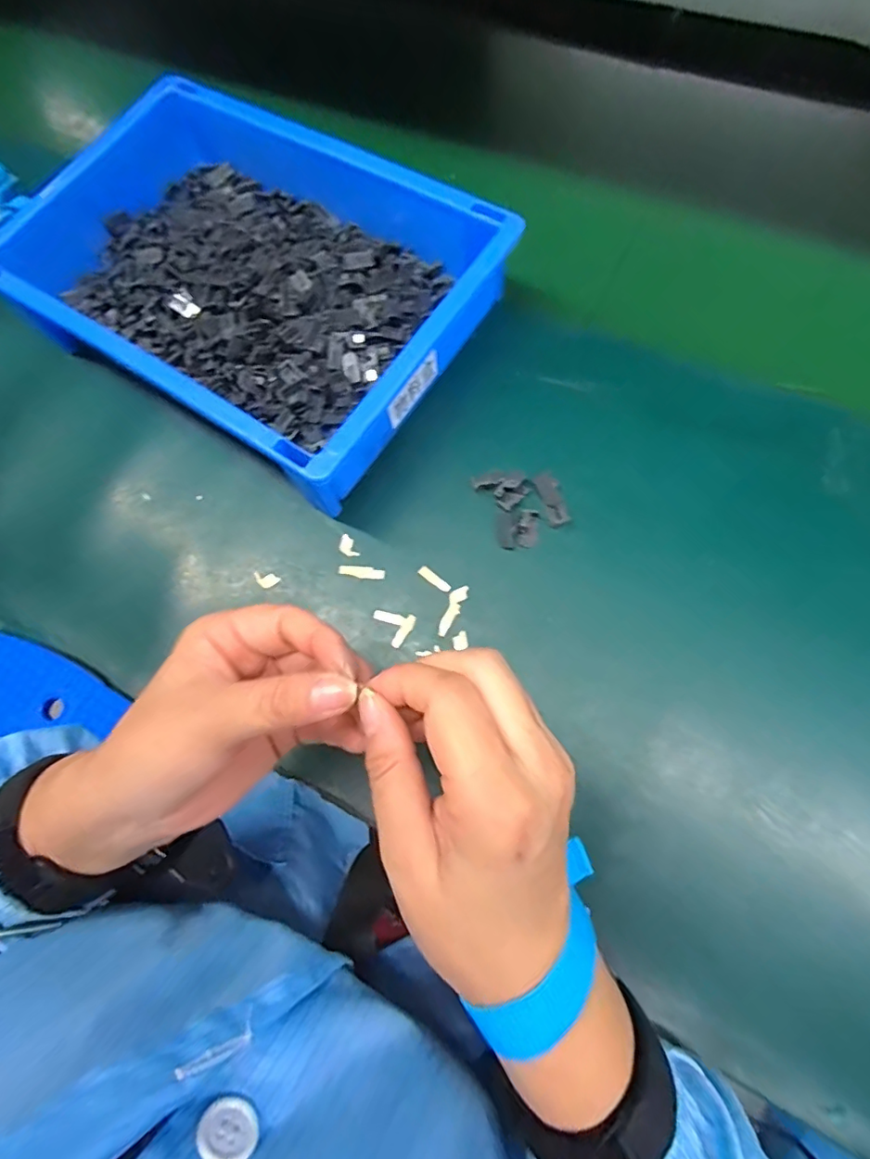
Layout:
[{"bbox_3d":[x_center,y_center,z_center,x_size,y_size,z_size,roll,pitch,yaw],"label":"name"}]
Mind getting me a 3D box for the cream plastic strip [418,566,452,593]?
[{"bbox_3d":[0.000,0.000,0.327,0.023,0.004,0.006,38,80,15],"label":"cream plastic strip"}]

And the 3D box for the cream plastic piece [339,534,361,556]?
[{"bbox_3d":[-0.057,-0.021,0.341,0.010,0.004,0.017,-25,72,-2],"label":"cream plastic piece"}]

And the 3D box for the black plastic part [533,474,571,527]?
[{"bbox_3d":[0.073,-0.049,0.331,0.013,0.008,0.033,-20,72,0],"label":"black plastic part"}]

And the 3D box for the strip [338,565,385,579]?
[{"bbox_3d":[-0.047,-0.005,0.335,0.030,0.004,0.008,6,74,8],"label":"strip"}]

